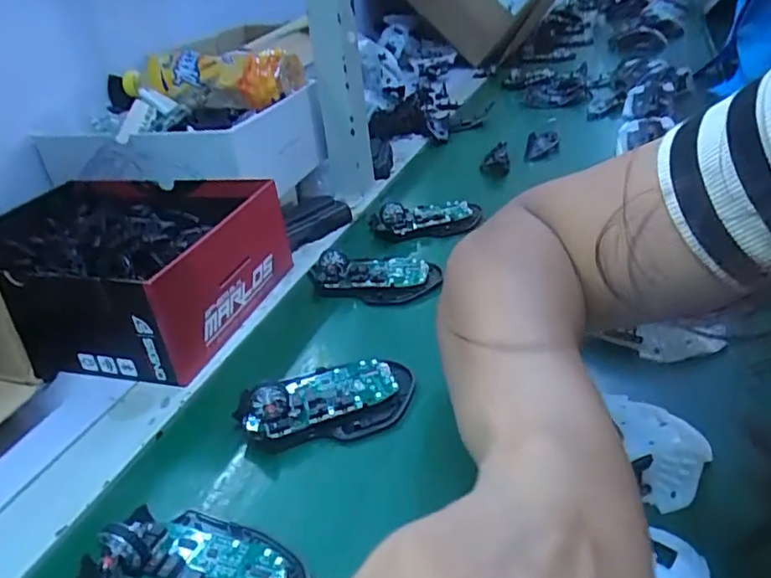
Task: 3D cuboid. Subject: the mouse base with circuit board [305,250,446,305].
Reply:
[{"bbox_3d":[-0.011,-0.015,0.534,0.113,0.027,0.064,-4,29,5],"label":"mouse base with circuit board"}]

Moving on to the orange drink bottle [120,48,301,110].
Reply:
[{"bbox_3d":[-0.198,-0.234,0.673,0.225,0.055,0.061,2,31,15],"label":"orange drink bottle"}]

